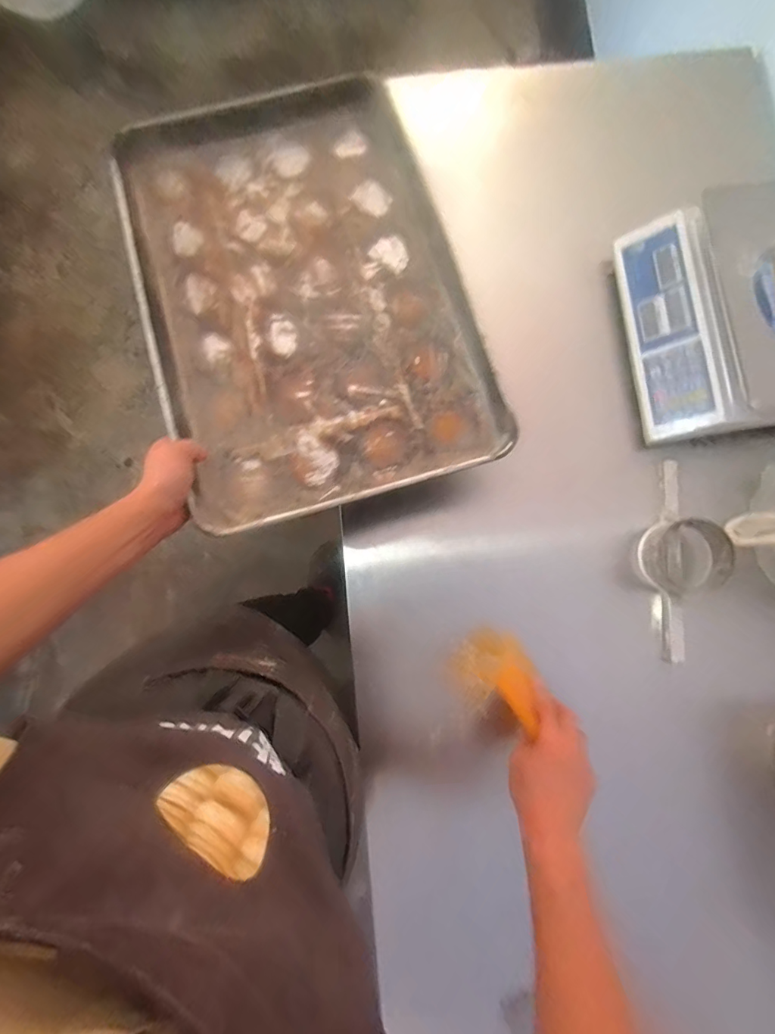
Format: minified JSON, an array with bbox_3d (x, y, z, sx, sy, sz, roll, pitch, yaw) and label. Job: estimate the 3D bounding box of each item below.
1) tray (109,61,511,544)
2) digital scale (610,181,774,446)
[{"bbox_3d":[-0.115,-0.314,0.638,0.404,0.053,0.642,-18,80,-4],"label":"tray"},{"bbox_3d":[0.530,-0.296,0.691,0.312,0.122,0.327,-6,78,-5],"label":"digital scale"}]

